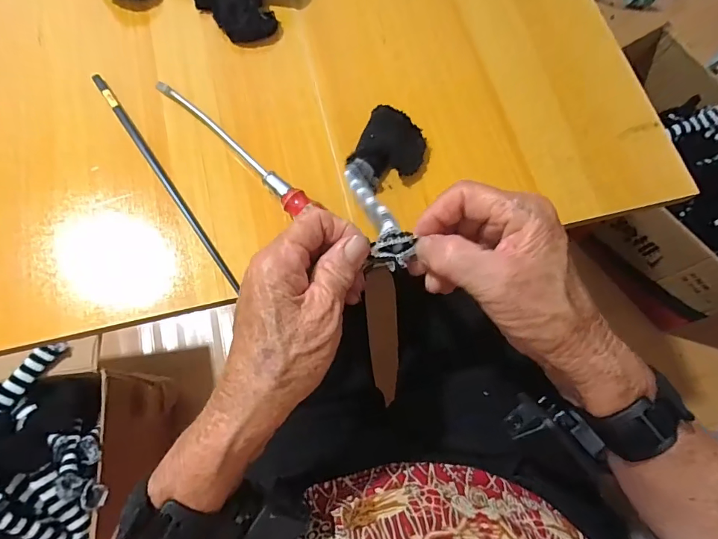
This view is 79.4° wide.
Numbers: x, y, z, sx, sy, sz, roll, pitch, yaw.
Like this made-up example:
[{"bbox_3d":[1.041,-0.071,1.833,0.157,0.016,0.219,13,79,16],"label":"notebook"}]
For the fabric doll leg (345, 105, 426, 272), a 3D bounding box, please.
[{"bbox_3d":[0.022,-0.059,0.315,0.061,0.049,0.163,2,42,-2],"label":"fabric doll leg"}]

